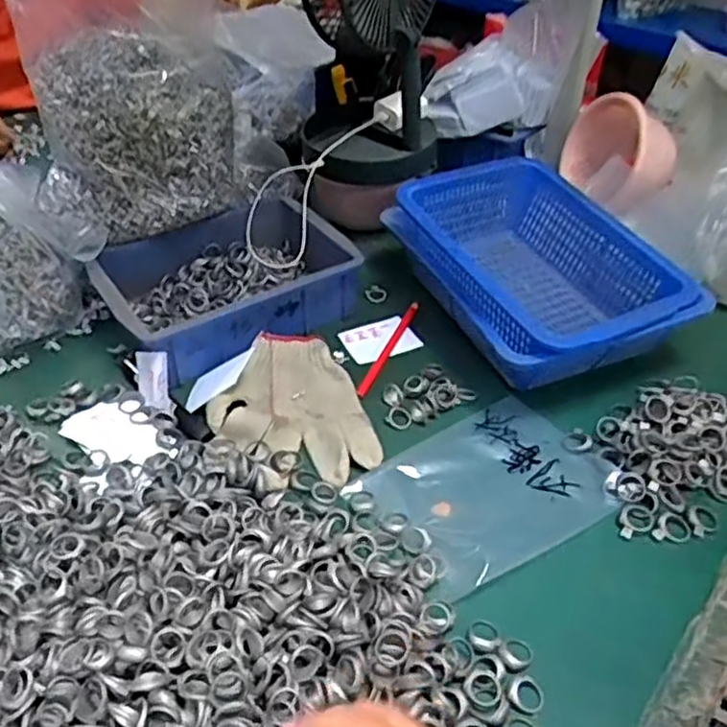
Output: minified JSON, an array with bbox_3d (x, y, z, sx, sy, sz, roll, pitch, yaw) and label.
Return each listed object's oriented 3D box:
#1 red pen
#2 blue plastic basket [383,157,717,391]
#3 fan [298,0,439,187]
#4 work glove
[{"bbox_3d":[0.026,-0.017,0.718,0.011,0.010,0.148,17,42,17],"label":"red pen"},{"bbox_3d":[0.181,-0.094,0.723,0.201,0.111,0.262,-17,44,-21],"label":"blue plastic basket"},{"bbox_3d":[0.008,-0.354,0.788,0.146,0.303,0.137,1,40,-1],"label":"fan"},{"bbox_3d":[-0.069,0.032,0.639,0.133,0.021,0.189,-10,42,-14],"label":"work glove"}]

